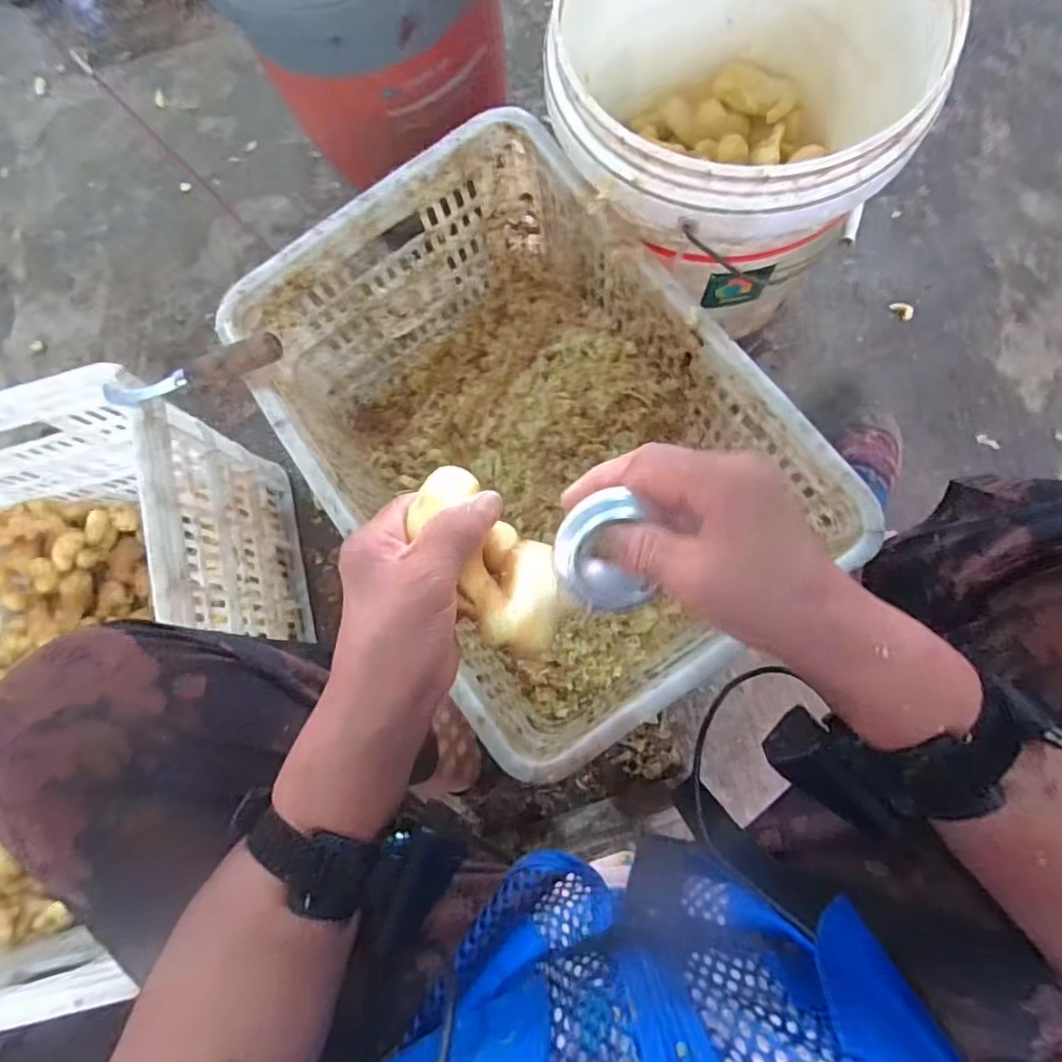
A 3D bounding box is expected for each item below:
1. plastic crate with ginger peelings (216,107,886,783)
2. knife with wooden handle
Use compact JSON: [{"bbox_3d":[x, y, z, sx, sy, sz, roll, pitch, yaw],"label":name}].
[{"bbox_3d":[-0.006,-0.077,0.625,0.368,0.281,0.514,-36,79,-3],"label":"plastic crate with ginger peelings"},{"bbox_3d":[-0.304,-0.141,0.520,0.182,0.029,0.027,-12,84,16],"label":"knife with wooden handle"}]

